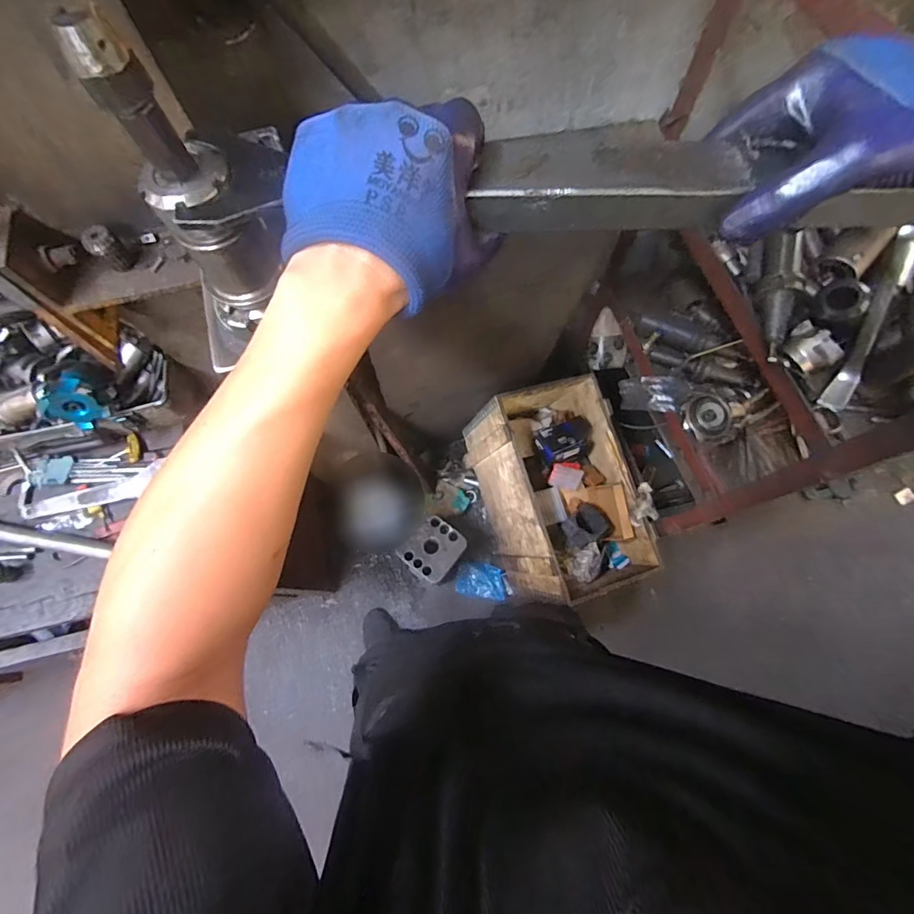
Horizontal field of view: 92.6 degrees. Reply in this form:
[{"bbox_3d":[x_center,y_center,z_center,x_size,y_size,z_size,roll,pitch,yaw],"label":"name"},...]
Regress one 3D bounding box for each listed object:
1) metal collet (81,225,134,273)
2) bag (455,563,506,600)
[{"bbox_3d":[-0.365,-0.217,0.457,0.032,0.035,0.029,41,78,13],"label":"metal collet"},{"bbox_3d":[0.079,0.401,1.420,0.154,0.024,0.104,7,72,4],"label":"bag"}]

